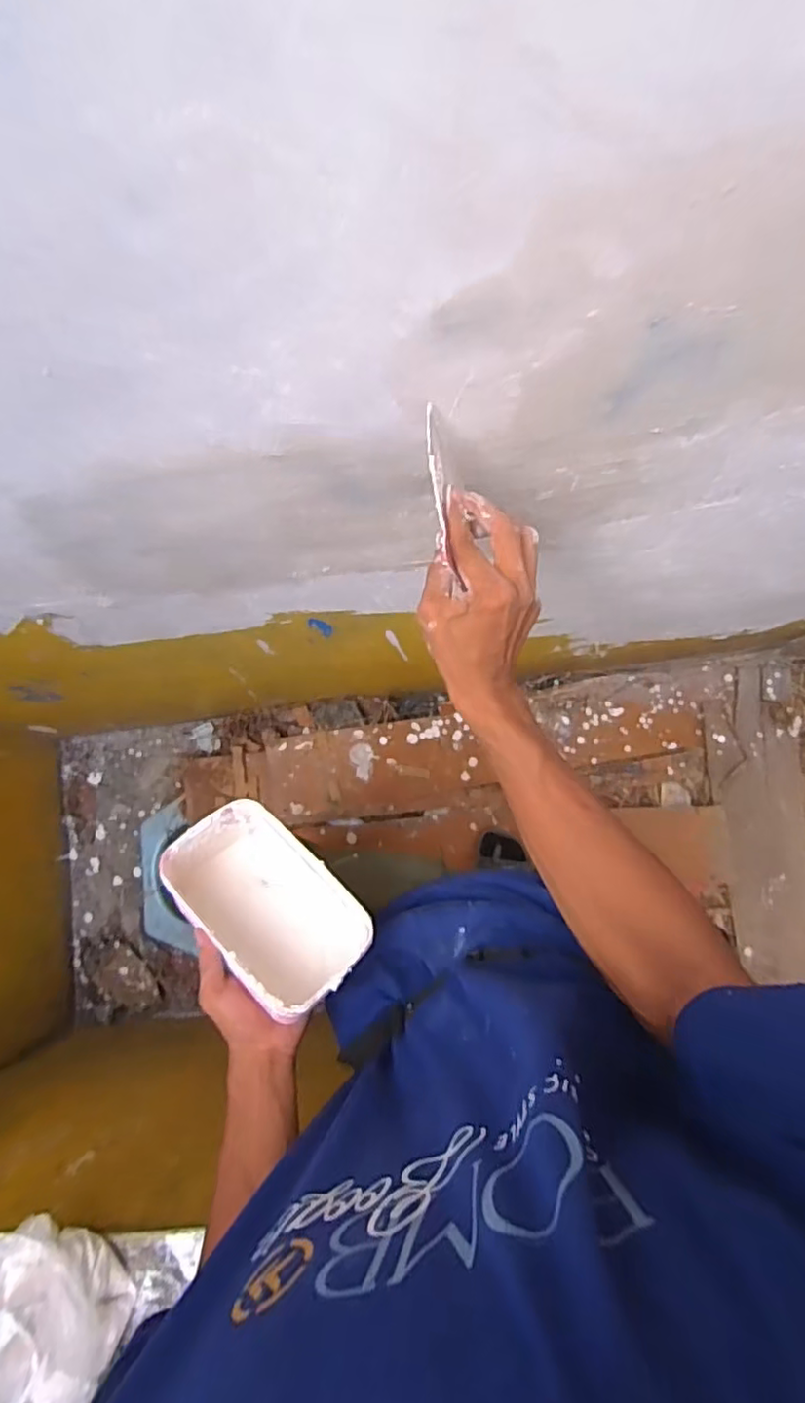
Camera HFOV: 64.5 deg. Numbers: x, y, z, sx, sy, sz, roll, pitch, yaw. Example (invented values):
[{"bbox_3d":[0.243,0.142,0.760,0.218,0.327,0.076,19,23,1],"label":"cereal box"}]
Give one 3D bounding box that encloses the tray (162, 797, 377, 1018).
[{"bbox_3d":[-0.122,0.184,0.585,0.192,0.080,0.117,41,57,17],"label":"tray"}]

